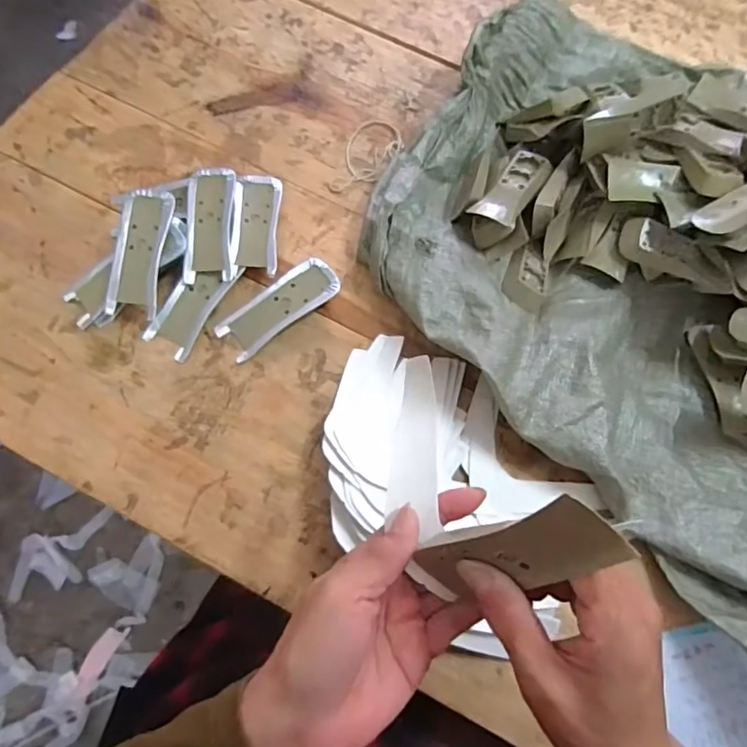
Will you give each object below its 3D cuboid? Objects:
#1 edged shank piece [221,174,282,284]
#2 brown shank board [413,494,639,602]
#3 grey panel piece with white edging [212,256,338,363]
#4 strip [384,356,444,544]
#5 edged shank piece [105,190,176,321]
[{"bbox_3d":[-0.114,-0.143,0.503,0.044,0.011,0.118,2,67,-6],"label":"edged shank piece"},{"bbox_3d":[0.063,0.086,0.244,0.040,0.106,0.006,43,45,-6],"label":"brown shank board"},{"bbox_3d":[-0.087,-0.062,0.483,0.118,0.016,0.043,-35,76,-16],"label":"grey panel piece with white edging"},{"bbox_3d":[0.024,0.040,0.303,0.028,0.012,0.103,4,68,0],"label":"strip"},{"bbox_3d":[-0.210,-0.110,0.468,0.046,0.018,0.115,9,85,2],"label":"edged shank piece"}]

